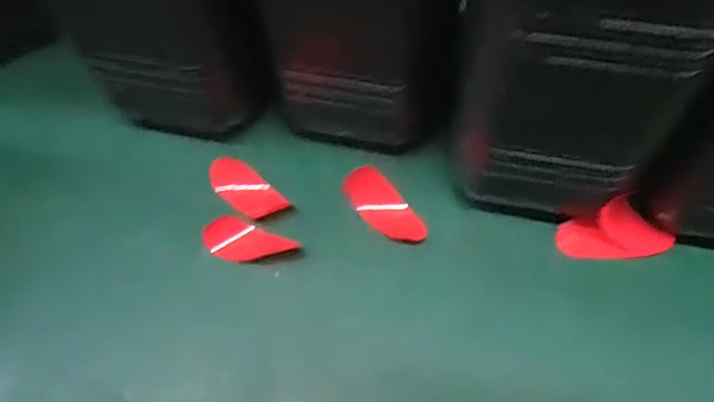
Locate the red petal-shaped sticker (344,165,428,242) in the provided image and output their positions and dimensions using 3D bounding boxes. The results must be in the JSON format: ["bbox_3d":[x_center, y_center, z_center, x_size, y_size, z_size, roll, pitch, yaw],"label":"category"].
[{"bbox_3d":[0.012,0.003,0.261,0.040,0.007,0.017,44,67,9],"label":"red petal-shaped sticker"}]

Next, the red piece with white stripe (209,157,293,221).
[{"bbox_3d":[-0.049,-0.005,0.268,0.036,0.004,0.017,38,75,16],"label":"red piece with white stripe"}]

